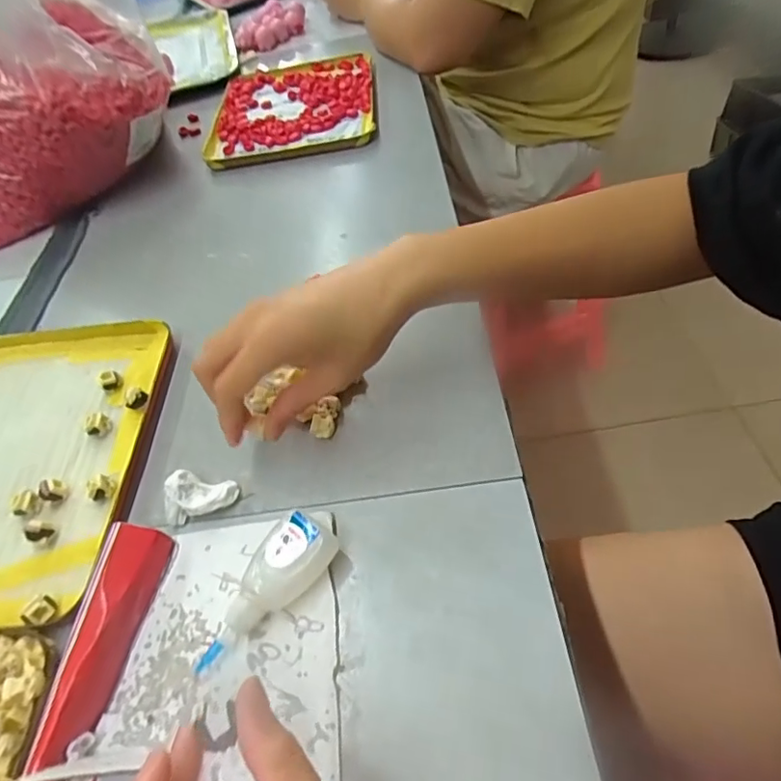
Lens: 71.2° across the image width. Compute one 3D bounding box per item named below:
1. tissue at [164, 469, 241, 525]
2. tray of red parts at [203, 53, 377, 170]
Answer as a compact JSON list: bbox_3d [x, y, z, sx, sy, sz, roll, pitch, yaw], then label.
[{"bbox_3d":[-0.118,0.065,0.333,0.041,0.021,0.026,-3,51,9],"label":"tissue"},{"bbox_3d":[-0.124,-0.363,0.688,0.205,0.021,0.252,-8,50,5],"label":"tray of red parts"}]

